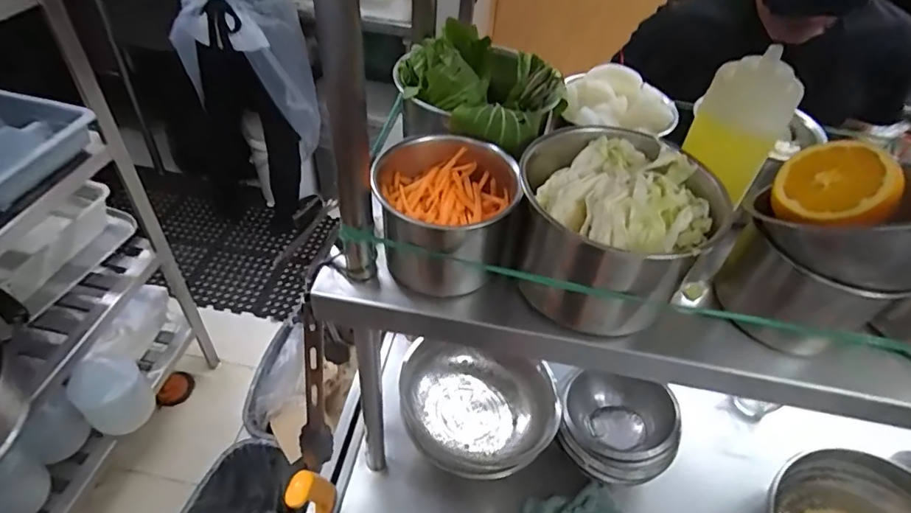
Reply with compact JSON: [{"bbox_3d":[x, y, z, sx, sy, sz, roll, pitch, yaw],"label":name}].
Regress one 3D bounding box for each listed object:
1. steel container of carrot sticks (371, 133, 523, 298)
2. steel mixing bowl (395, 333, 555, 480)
[{"bbox_3d":[-0.011,-0.034,0.440,0.111,0.092,0.110,1,45,-5],"label":"steel container of carrot sticks"},{"bbox_3d":[0.028,0.214,0.719,0.218,0.079,0.181,17,46,11],"label":"steel mixing bowl"}]

